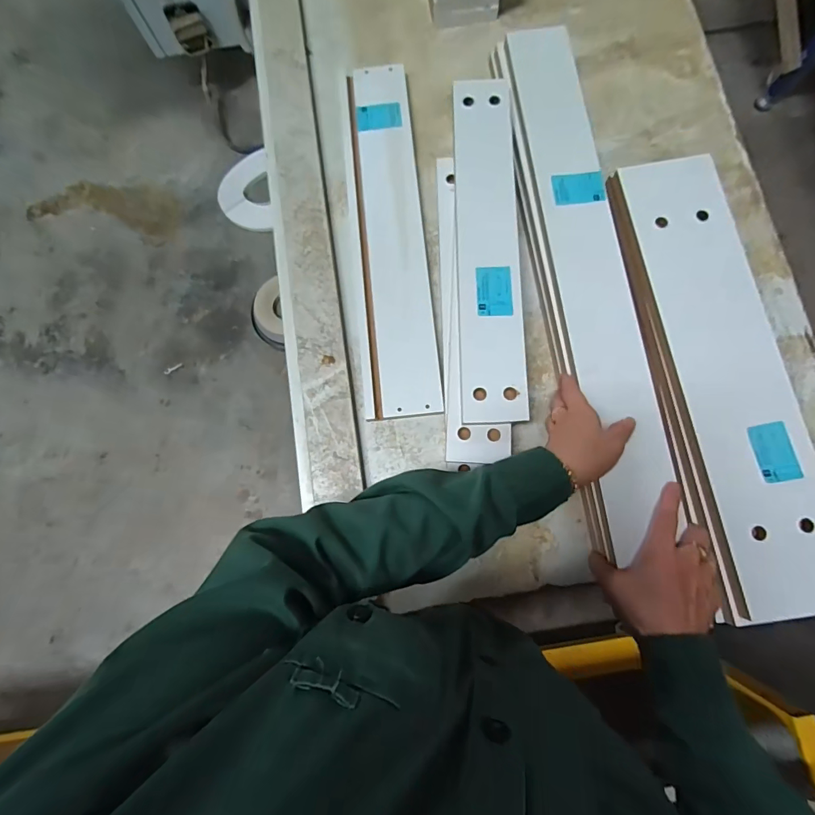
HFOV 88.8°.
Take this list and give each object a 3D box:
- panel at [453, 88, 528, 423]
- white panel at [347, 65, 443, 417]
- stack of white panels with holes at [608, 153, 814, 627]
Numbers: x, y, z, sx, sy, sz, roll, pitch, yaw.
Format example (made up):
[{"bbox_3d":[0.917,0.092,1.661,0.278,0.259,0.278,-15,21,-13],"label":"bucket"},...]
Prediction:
[{"bbox_3d":[0.095,-0.197,0.490,0.069,0.016,0.426,-1,82,3],"label":"panel"},{"bbox_3d":[-0.023,-0.228,0.536,0.086,0.017,0.482,-5,82,2],"label":"white panel"},{"bbox_3d":[0.345,-0.039,0.458,0.125,0.036,0.506,-11,82,1],"label":"stack of white panels with holes"}]

